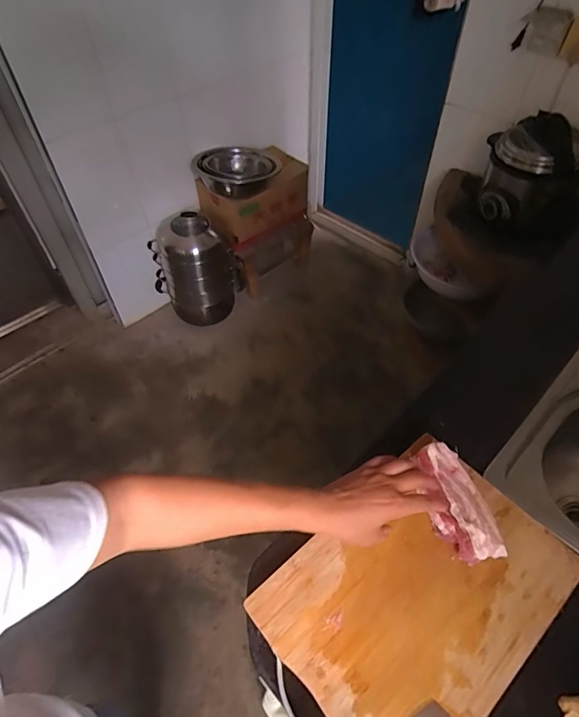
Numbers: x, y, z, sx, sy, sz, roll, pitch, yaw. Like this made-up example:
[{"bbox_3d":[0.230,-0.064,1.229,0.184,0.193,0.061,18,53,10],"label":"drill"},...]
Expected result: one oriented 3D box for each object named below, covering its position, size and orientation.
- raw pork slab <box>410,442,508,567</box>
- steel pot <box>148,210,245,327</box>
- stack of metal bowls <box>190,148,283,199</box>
[{"bbox_3d":[0.211,0.179,0.549,0.069,0.025,0.148,-10,55,-7],"label":"raw pork slab"},{"bbox_3d":[-0.386,-0.378,1.769,0.267,0.447,0.288,0,51,0],"label":"steel pot"},{"bbox_3d":[-0.215,-0.759,1.737,0.290,0.115,0.294,-22,54,-16],"label":"stack of metal bowls"}]

